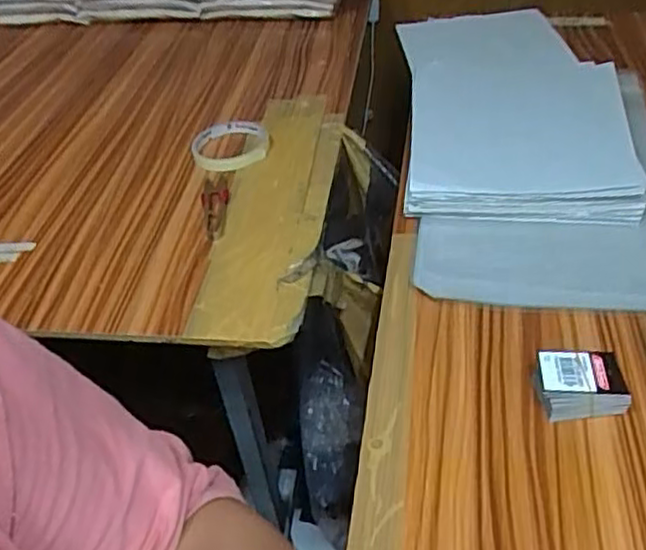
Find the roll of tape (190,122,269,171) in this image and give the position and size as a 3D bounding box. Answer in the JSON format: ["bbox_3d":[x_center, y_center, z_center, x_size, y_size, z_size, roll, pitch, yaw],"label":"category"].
[{"bbox_3d":[-0.101,-0.142,0.756,0.081,0.022,0.088,-7,40,-1],"label":"roll of tape"}]

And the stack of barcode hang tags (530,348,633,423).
[{"bbox_3d":[0.172,0.073,0.461,0.054,0.026,0.042,-4,40,2],"label":"stack of barcode hang tags"}]

